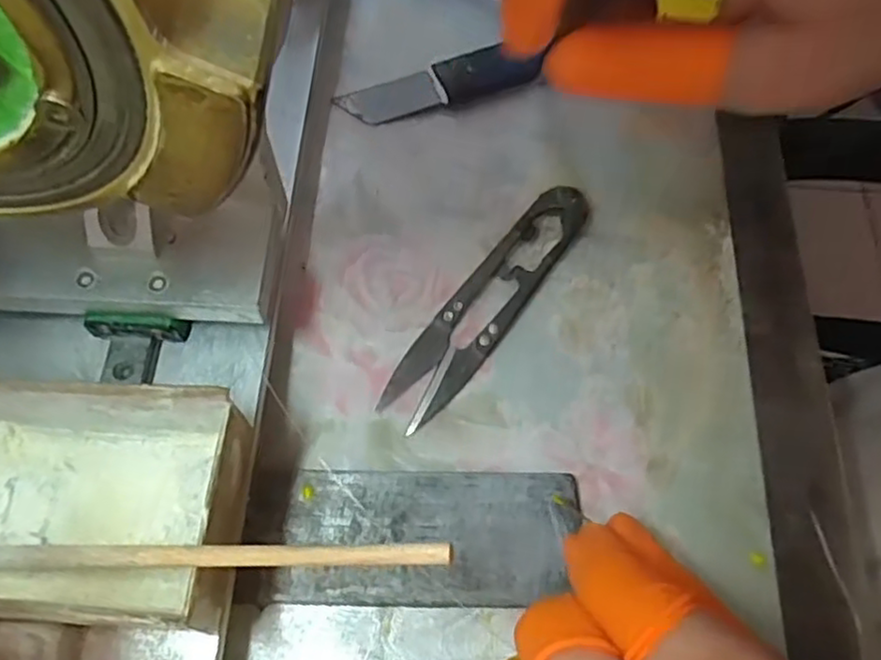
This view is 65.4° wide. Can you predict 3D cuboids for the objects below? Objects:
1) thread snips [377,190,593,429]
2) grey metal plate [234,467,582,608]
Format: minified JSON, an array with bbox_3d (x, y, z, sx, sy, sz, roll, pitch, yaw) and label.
[{"bbox_3d":[0.016,-0.011,0.231,0.020,0.012,0.099,35,69,12],"label":"thread snips"},{"bbox_3d":[-0.008,0.060,0.202,0.095,0.006,0.038,2,66,-2],"label":"grey metal plate"}]

